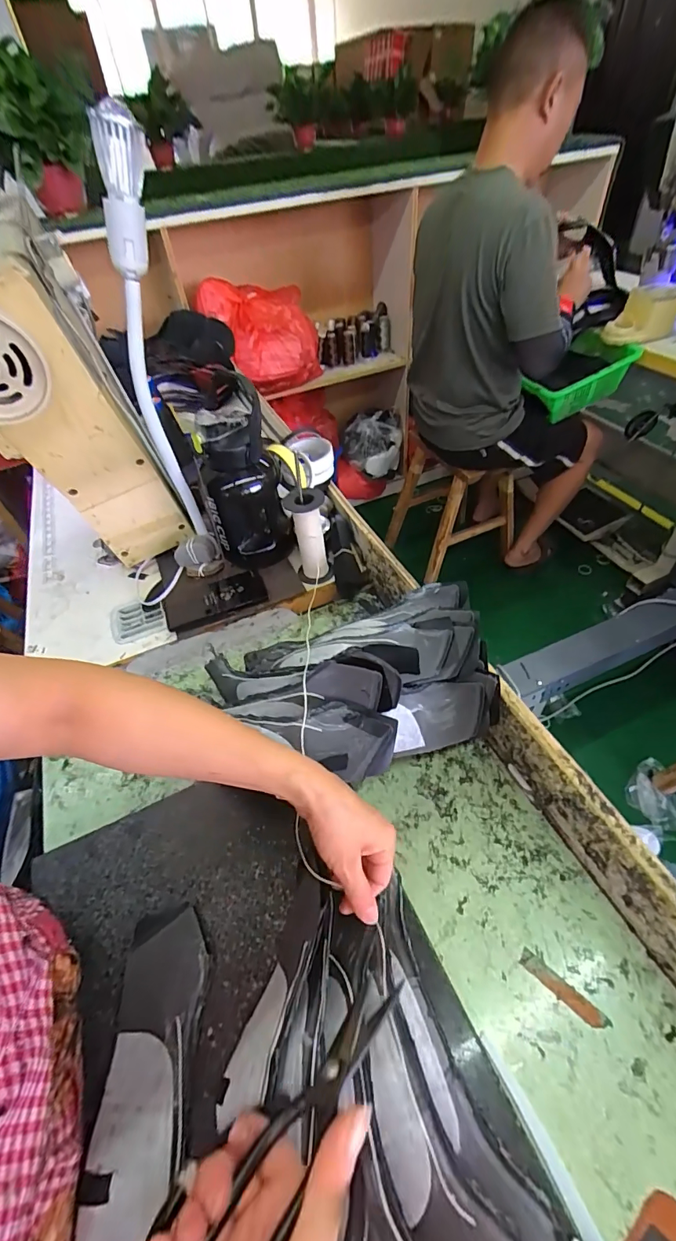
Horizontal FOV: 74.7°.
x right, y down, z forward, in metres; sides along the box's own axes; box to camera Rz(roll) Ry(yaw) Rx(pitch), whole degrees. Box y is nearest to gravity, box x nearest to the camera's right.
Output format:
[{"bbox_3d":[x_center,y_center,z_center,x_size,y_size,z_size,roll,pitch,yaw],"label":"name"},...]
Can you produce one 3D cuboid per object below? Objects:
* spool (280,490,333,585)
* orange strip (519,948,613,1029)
[{"bbox_3d":[-0.043,-0.126,0.675,0.054,0.144,0.057,-3,48,4],"label":"spool"},{"bbox_3d":[0.198,0.324,0.388,0.075,0.004,0.015,32,59,30],"label":"orange strip"}]

